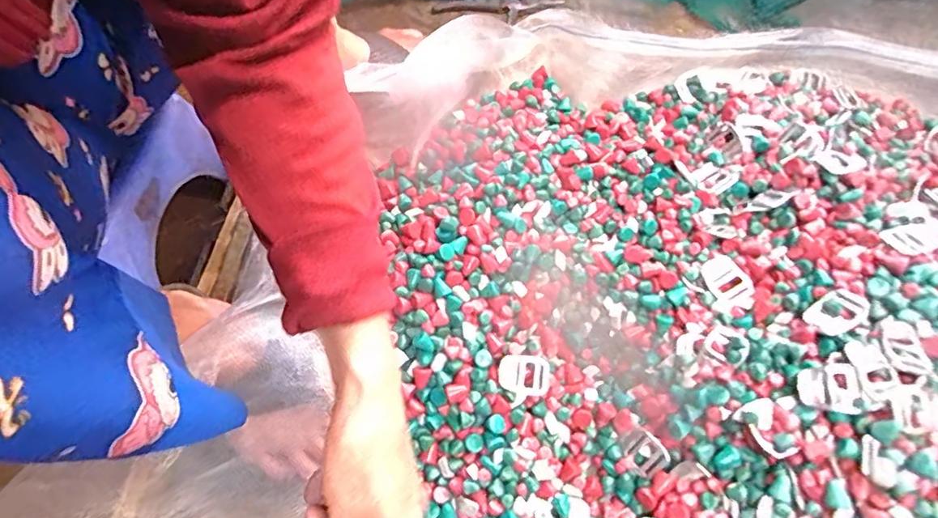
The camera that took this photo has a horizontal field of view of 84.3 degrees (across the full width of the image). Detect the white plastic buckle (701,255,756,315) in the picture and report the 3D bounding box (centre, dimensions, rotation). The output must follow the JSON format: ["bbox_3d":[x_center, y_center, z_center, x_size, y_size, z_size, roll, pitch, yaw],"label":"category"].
[{"bbox_3d":[0.210,0.019,0.422,0.032,0.008,0.050,-19,53,1],"label":"white plastic buckle"}]

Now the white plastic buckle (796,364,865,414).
[{"bbox_3d":[0.240,0.087,0.345,0.035,0.007,0.029,-11,65,27],"label":"white plastic buckle"}]

